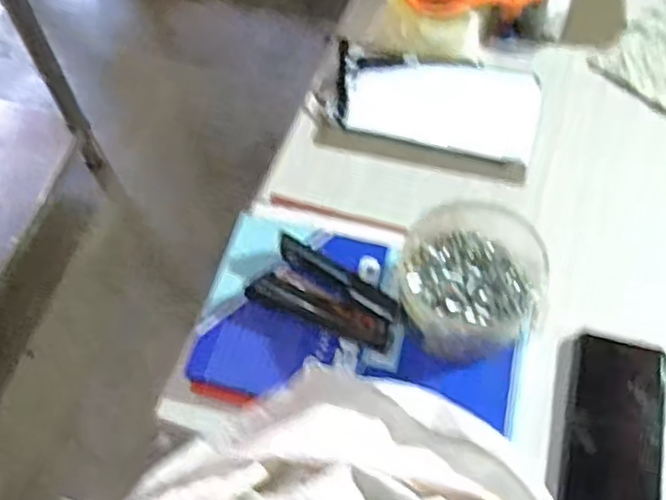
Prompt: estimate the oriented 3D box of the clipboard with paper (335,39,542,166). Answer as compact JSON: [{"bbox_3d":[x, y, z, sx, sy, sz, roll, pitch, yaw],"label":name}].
[{"bbox_3d":[0.113,-0.171,0.771,0.222,0.016,0.137,14,61,9],"label":"clipboard with paper"}]

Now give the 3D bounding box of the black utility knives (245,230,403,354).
[{"bbox_3d":[-0.003,0.034,0.615,0.130,0.038,0.070,18,61,11],"label":"black utility knives"}]

